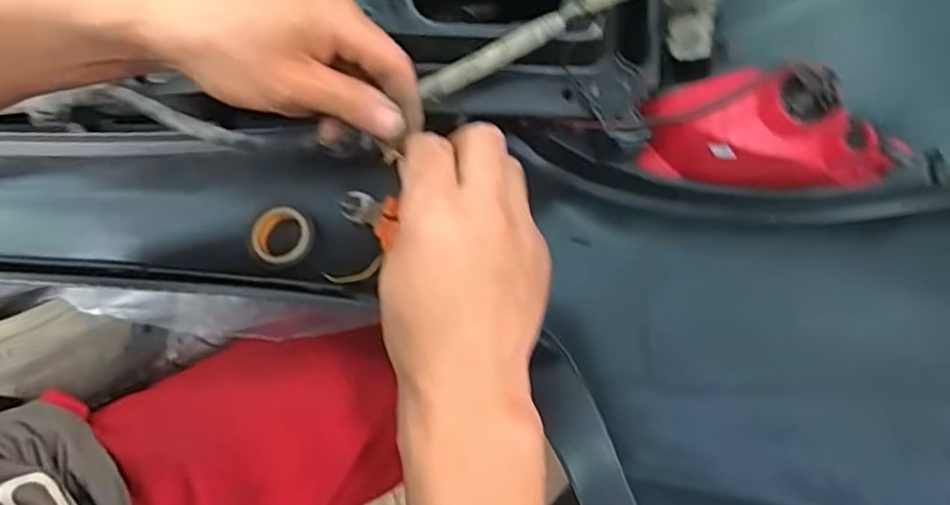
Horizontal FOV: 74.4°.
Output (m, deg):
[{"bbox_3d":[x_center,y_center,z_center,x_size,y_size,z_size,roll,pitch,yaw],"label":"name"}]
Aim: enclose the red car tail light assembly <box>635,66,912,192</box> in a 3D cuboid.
[{"bbox_3d":[0.185,-0.082,0.405,0.153,0.088,0.051,5,58,31],"label":"red car tail light assembly"}]

